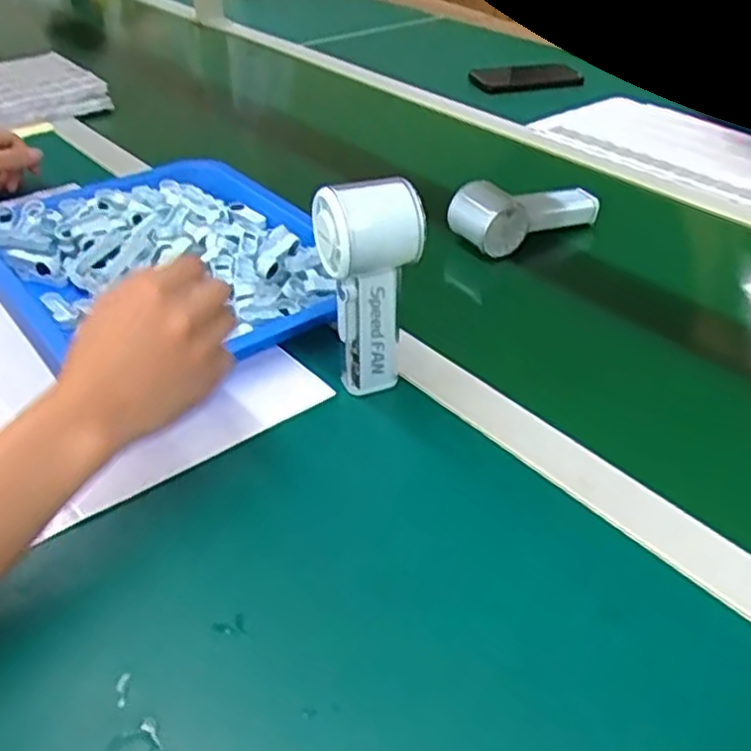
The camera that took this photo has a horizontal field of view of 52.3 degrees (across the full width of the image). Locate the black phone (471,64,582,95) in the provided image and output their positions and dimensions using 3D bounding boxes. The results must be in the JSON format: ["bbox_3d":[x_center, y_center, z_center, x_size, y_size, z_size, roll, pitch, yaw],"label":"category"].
[{"bbox_3d":[0.235,-0.463,1.195,0.172,0.014,0.083,-9,38,-12],"label":"black phone"}]

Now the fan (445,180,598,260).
[{"bbox_3d":[0.150,-0.162,0.758,0.164,0.052,0.061,-18,40,-22],"label":"fan"}]

